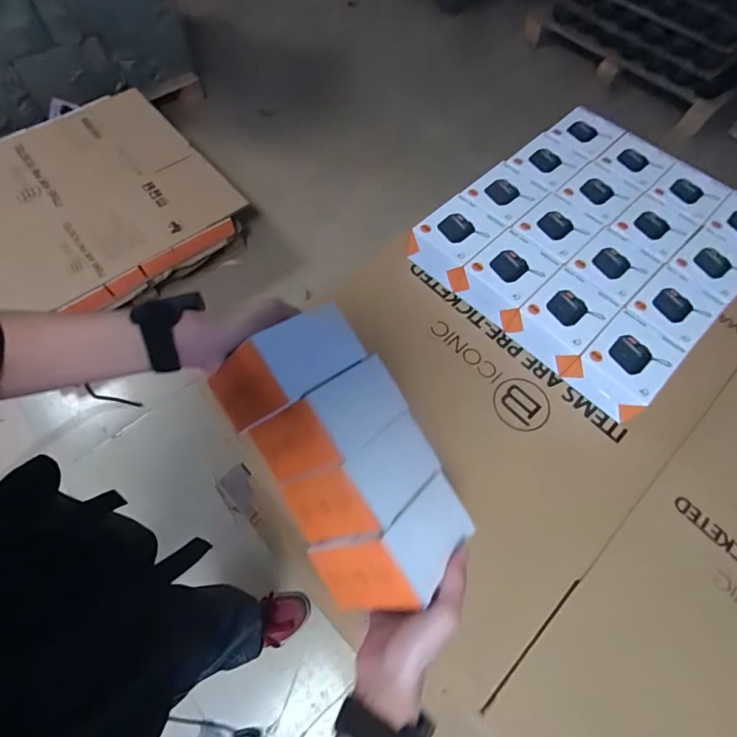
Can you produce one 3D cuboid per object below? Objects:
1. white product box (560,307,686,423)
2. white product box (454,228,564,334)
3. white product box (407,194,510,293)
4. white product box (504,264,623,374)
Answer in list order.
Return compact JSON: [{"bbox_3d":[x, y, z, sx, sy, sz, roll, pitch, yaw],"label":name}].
[{"bbox_3d":[0.340,-0.005,0.588,0.097,0.060,0.115,41,69,16],"label":"white product box"},{"bbox_3d":[0.202,-0.128,0.649,0.097,0.066,0.121,42,69,16],"label":"white product box"},{"bbox_3d":[0.132,-0.196,0.676,0.112,0.062,0.103,-41,72,-19],"label":"white product box"},{"bbox_3d":[0.272,-0.066,0.620,0.097,0.065,0.114,42,69,16],"label":"white product box"}]

